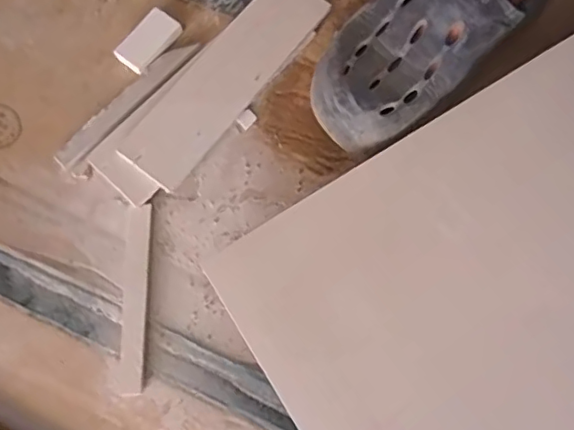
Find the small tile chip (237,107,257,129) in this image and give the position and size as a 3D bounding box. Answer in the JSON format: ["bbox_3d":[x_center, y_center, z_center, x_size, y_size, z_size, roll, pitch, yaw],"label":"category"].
[{"bbox_3d":[-0.037,-0.090,0.520,0.018,0.004,0.015,-47,112,-14],"label":"small tile chip"}]

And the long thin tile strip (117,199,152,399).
[{"bbox_3d":[-0.129,0.069,0.478,0.020,0.004,0.157,-1,76,0],"label":"long thin tile strip"}]

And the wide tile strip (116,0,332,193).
[{"bbox_3d":[-0.055,-0.128,0.515,0.064,0.006,0.233,37,78,7],"label":"wide tile strip"}]

